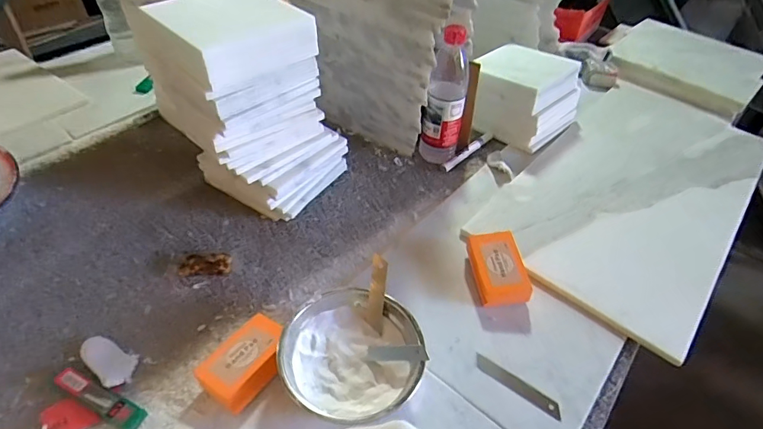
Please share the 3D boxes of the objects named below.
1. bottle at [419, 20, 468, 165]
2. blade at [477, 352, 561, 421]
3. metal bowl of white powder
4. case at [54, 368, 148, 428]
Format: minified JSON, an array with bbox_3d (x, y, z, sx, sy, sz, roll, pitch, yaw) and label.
[{"bbox_3d":[0.106,-0.187,0.736,0.062,0.219,0.059,23,49,18],"label":"bottle"},{"bbox_3d":[0.150,0.189,0.498,0.101,0.006,0.020,30,51,23],"label":"blade"},{"bbox_3d":[-0.032,0.157,0.488,0.140,0.059,0.141,2,46,-2],"label":"metal bowl of white powder"},{"bbox_3d":[-0.294,0.192,0.467,0.109,0.012,0.024,20,48,15],"label":"case"}]

